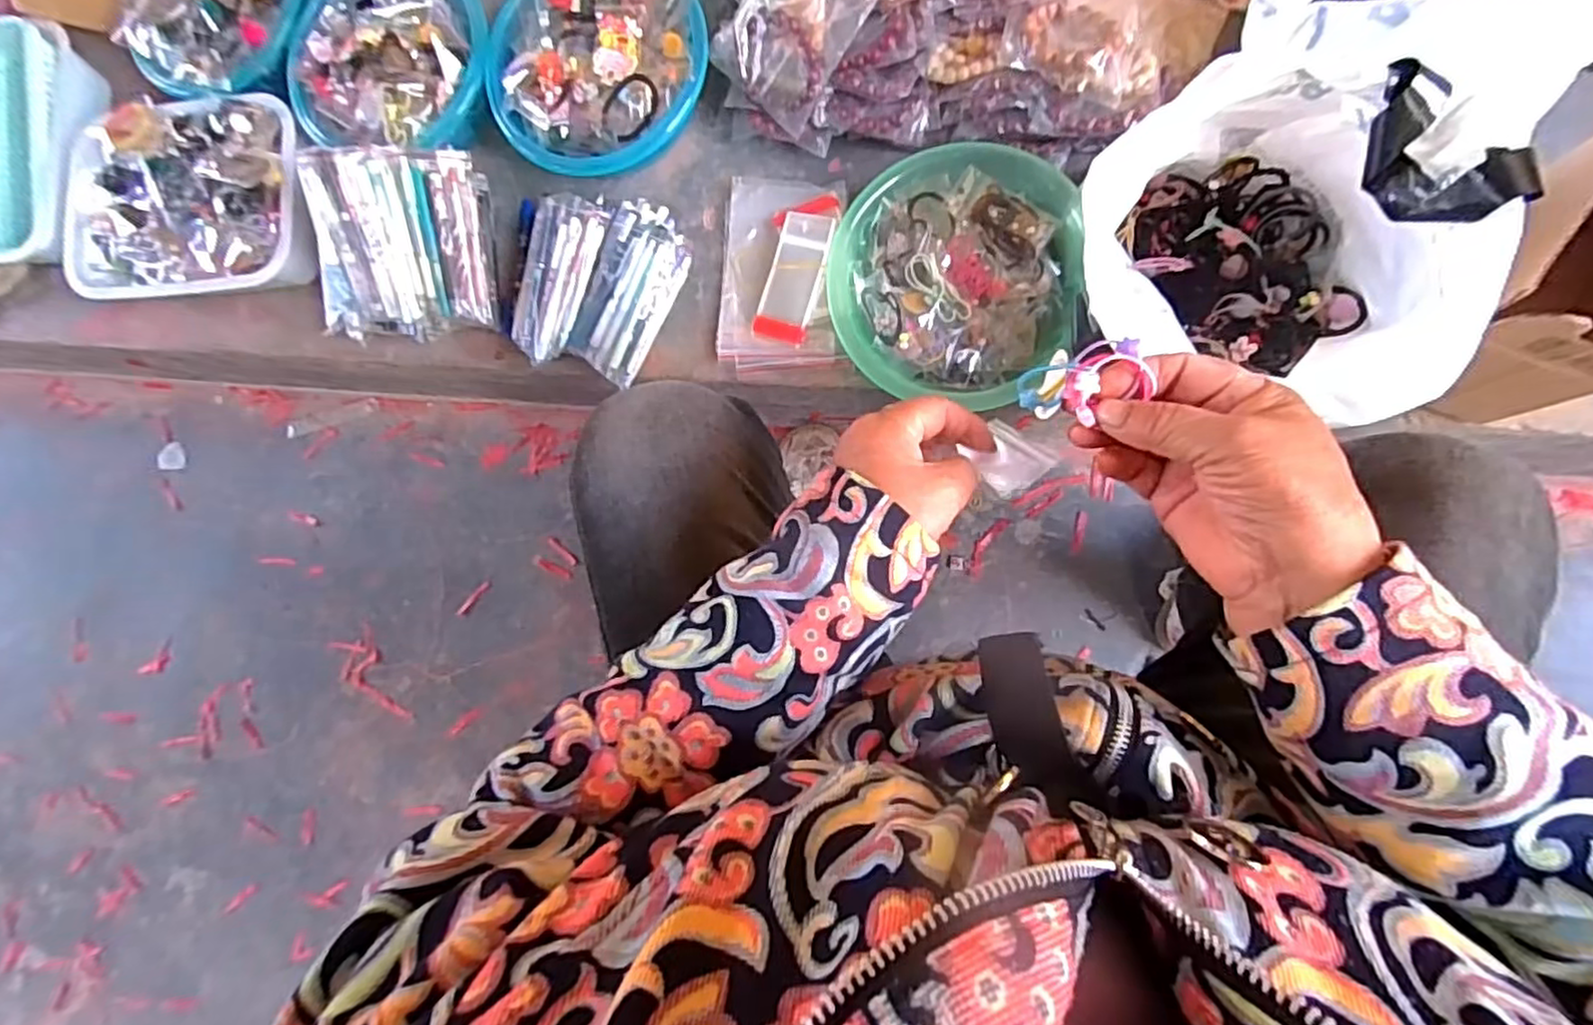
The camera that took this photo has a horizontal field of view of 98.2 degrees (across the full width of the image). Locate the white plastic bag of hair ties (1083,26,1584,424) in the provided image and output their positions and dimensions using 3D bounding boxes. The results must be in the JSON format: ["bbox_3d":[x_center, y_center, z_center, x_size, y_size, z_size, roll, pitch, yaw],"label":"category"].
[{"bbox_3d":[0.351,-0.206,0.527,0.256,0.189,0.237,28,86,8],"label":"white plastic bag of hair ties"}]

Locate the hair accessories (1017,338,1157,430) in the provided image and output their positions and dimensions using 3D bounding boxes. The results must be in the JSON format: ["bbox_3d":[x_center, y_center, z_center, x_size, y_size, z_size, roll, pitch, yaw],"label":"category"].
[{"bbox_3d":[0.132,-0.060,0.321,0.044,0.037,0.036,-30,81,1],"label":"hair accessories"}]

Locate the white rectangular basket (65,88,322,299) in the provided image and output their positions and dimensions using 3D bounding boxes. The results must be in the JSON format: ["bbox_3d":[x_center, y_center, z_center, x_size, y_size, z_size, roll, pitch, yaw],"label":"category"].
[{"bbox_3d":[-0.648,-0.340,0.740,0.277,0.060,0.201,-1,83,5],"label":"white rectangular basket"}]

